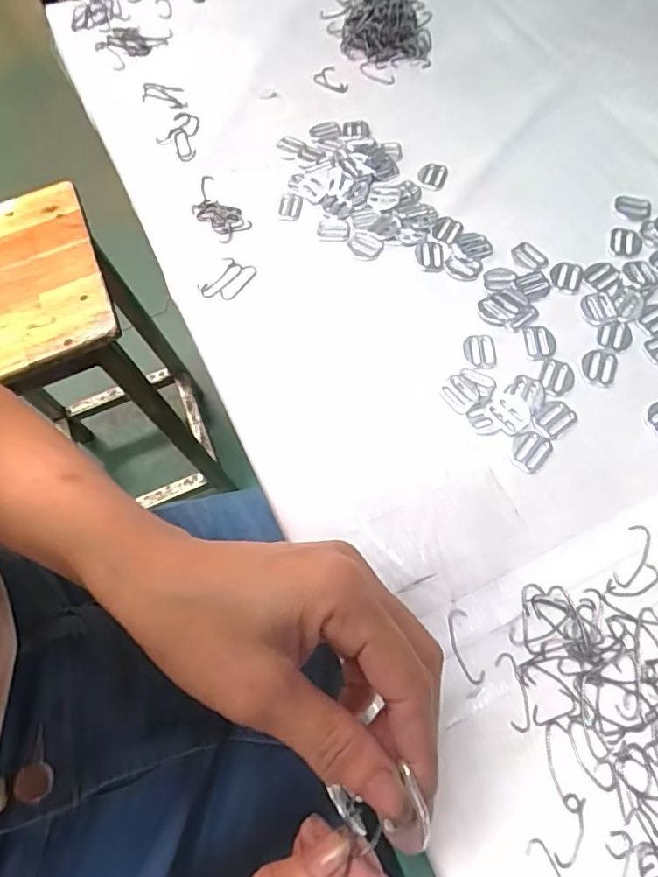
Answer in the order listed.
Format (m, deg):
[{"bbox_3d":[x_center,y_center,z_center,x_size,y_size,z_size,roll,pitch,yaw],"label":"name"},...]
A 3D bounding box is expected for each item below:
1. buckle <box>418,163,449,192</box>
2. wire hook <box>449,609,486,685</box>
[{"bbox_3d":[0.089,-0.227,0.451,0.024,0.004,0.028,18,68,11],"label":"buckle"},{"bbox_3d":[0.078,0.120,0.301,0.013,0.004,0.041,-13,66,-3],"label":"wire hook"}]

